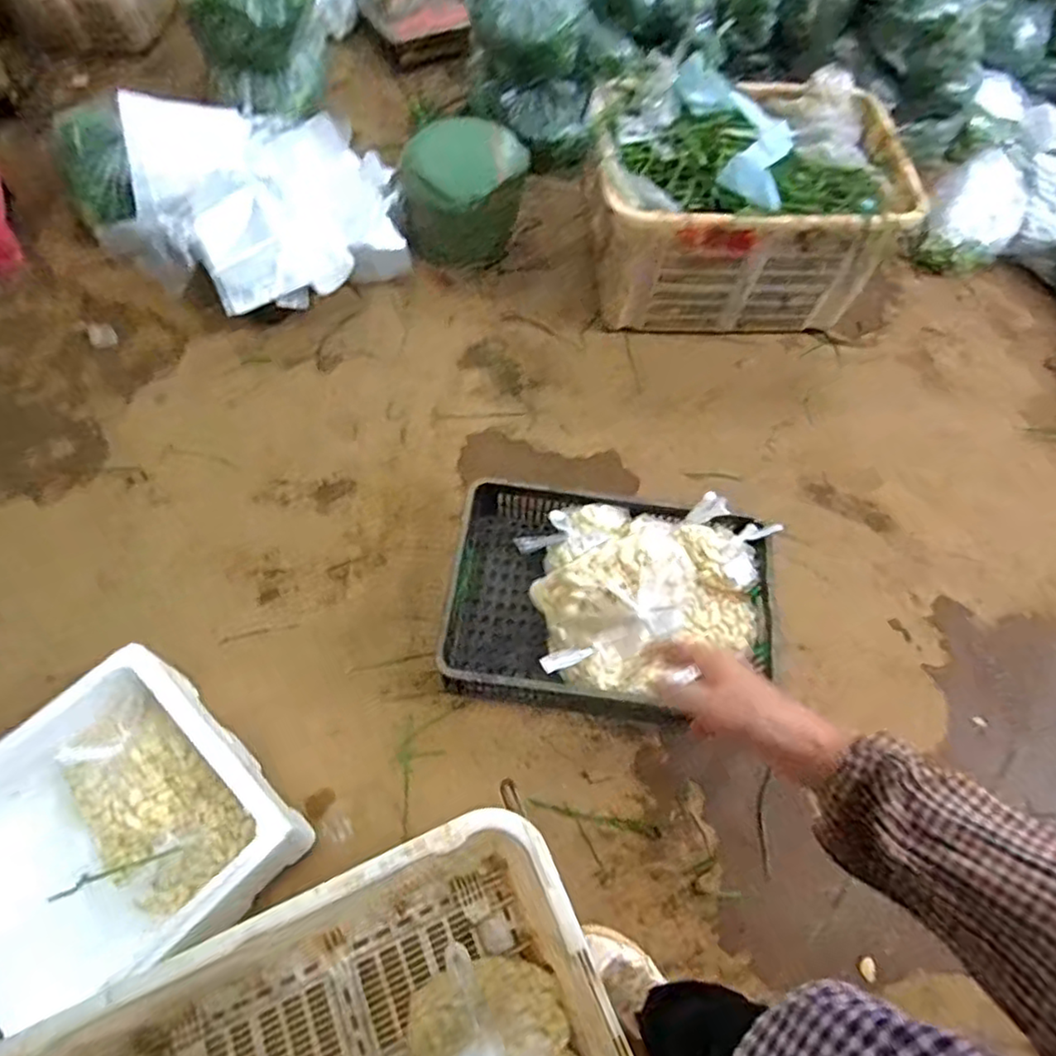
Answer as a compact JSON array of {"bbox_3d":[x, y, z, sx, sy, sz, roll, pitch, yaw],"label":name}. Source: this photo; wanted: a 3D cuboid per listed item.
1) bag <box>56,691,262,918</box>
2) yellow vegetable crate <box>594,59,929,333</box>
[{"bbox_3d":[-0.639,0.466,1.108,0.221,0.107,0.309,-37,69,-16],"label":"bag"},{"bbox_3d":[0.516,-0.790,1.639,0.705,0.403,0.515,2,64,2],"label":"yellow vegetable crate"}]

